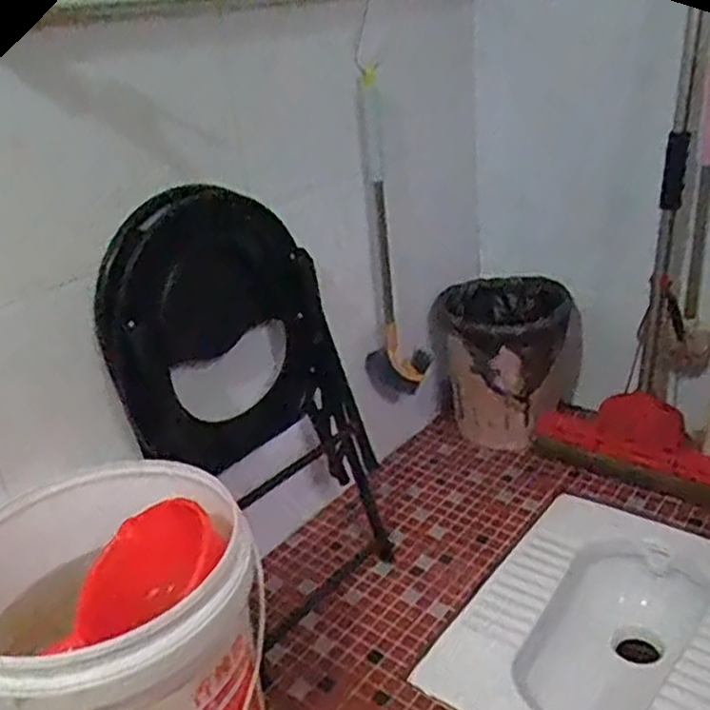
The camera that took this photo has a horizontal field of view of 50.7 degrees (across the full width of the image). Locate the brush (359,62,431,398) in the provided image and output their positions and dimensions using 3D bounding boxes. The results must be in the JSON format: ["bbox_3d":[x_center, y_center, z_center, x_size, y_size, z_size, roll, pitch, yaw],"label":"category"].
[{"bbox_3d":[0.058,-0.176,1.279,0.112,0.576,0.073,-4,25,5],"label":"brush"}]

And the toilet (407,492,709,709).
[{"bbox_3d":[0.382,0.479,1.128,0.386,0.226,0.483,14,32,37],"label":"toilet"}]

